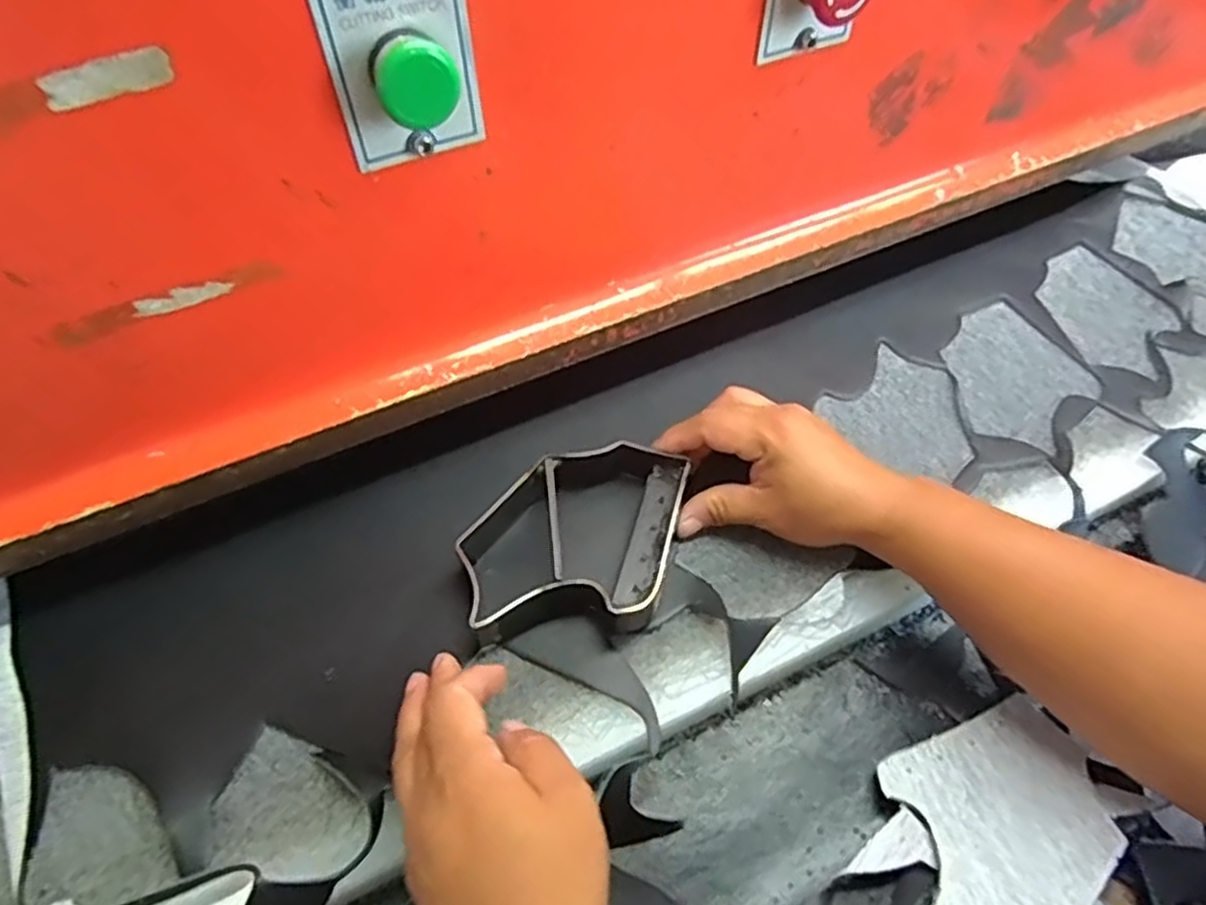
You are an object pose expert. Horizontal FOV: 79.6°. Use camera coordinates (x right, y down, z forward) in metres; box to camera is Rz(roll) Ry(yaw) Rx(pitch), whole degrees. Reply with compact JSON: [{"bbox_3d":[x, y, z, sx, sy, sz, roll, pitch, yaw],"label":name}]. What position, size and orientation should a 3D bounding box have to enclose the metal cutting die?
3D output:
[{"bbox_3d":[-0.018,0.048,0.418,0.110,0.033,0.134,14,57,8],"label":"metal cutting die"}]

